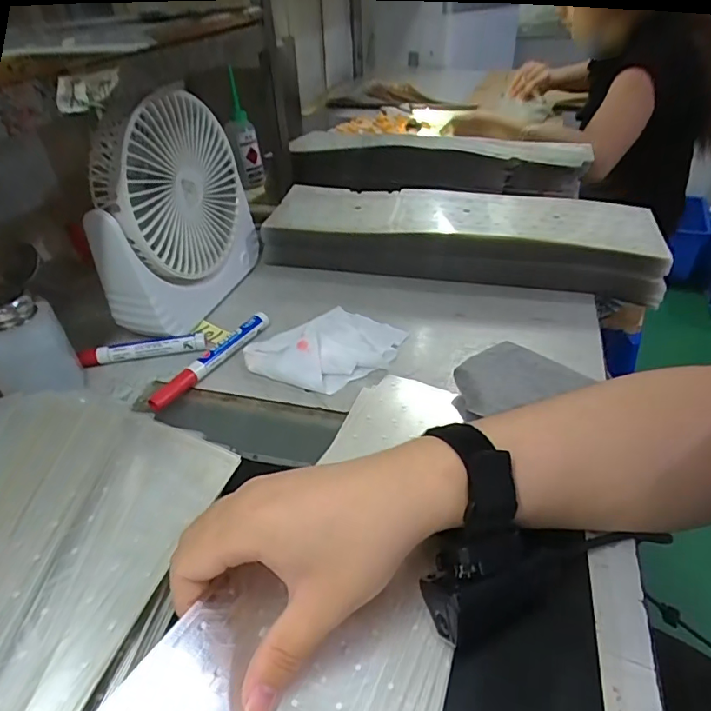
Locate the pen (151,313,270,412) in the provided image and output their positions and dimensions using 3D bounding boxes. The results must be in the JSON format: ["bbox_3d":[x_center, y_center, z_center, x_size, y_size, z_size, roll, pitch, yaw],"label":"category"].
[{"bbox_3d":[-0.127,0.002,0.443,0.013,0.016,0.140,19,44,26],"label":"pen"}]

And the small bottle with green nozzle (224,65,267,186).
[{"bbox_3d":[-0.175,-0.345,0.764,0.044,0.158,0.036,-12,39,-10],"label":"small bottle with green nozzle"}]

